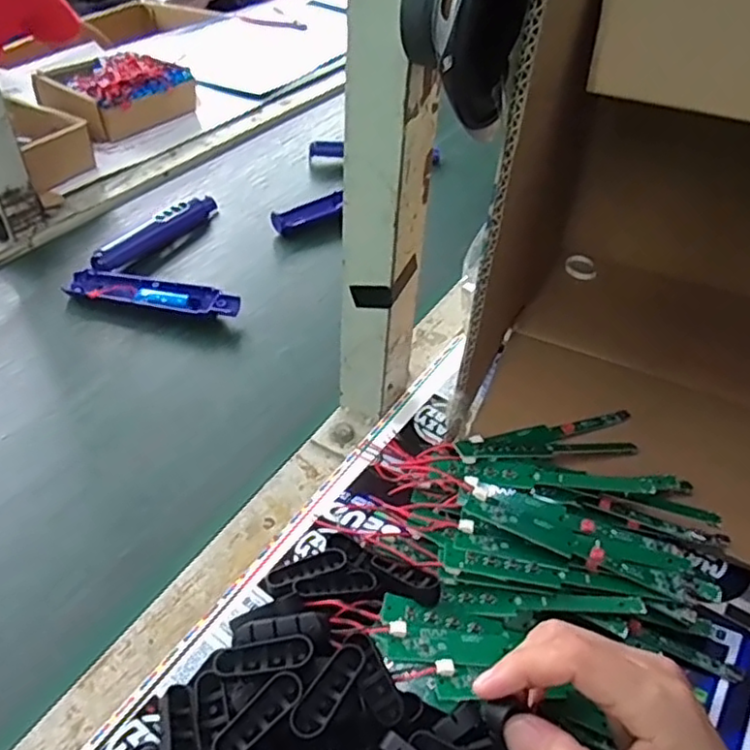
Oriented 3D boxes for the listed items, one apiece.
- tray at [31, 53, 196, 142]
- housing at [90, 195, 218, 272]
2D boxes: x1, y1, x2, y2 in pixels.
[{"bbox_3d":[-0.363,-0.399,0.913,0.158,0.061,0.182,23,47,20],"label":"tray"},{"bbox_3d":[-0.230,-0.154,0.704,0.029,0.026,0.172,23,47,20],"label":"housing"}]

